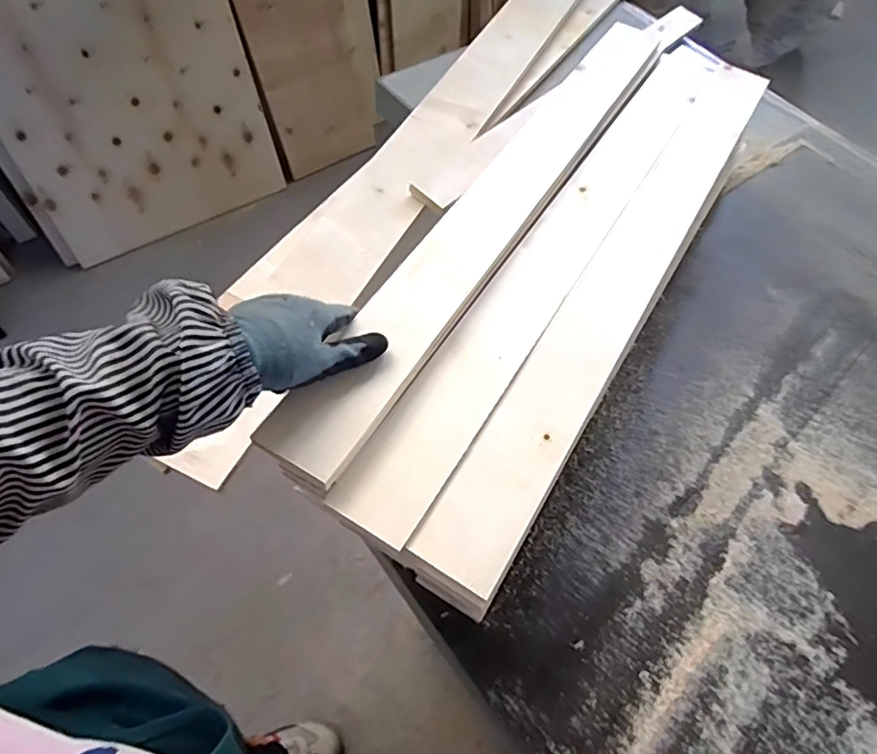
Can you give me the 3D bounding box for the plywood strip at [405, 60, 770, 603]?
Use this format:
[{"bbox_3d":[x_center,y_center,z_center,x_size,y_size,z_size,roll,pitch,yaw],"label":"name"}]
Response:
[{"bbox_3d":[0.200,-0.121,0.581,0.072,0.008,0.733,27,61,18],"label":"plywood strip"}]

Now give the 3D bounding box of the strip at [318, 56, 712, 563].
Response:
[{"bbox_3d":[0.142,-0.160,0.601,0.070,0.015,0.756,27,61,19],"label":"strip"}]

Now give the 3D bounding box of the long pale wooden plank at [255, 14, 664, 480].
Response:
[{"bbox_3d":[0.072,-0.189,0.593,0.070,0.020,0.707,30,61,11],"label":"long pale wooden plank"}]

